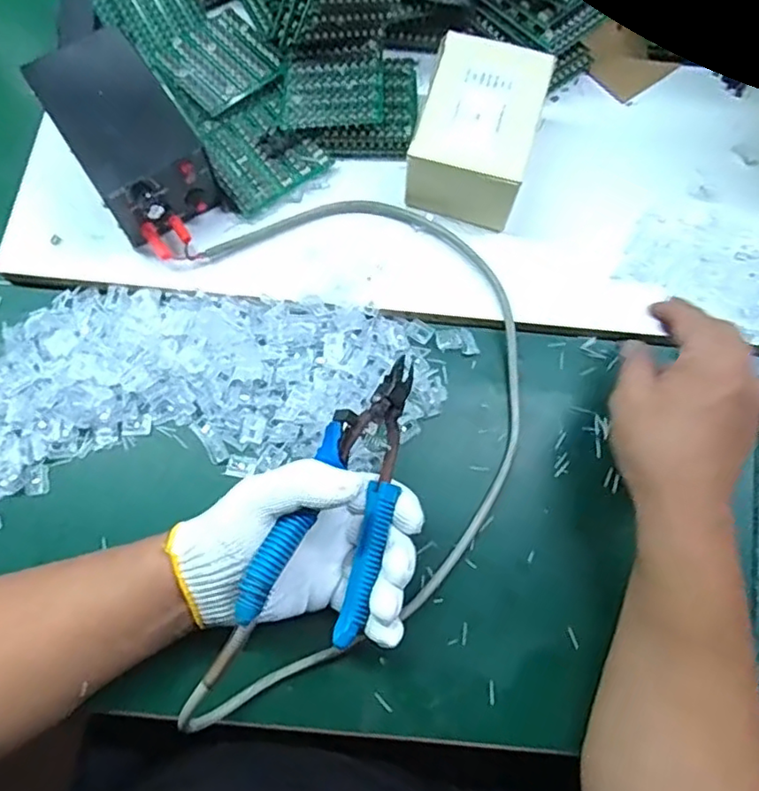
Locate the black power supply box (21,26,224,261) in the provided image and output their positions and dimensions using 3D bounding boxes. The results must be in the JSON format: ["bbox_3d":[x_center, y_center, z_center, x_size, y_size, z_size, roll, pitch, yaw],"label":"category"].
[{"bbox_3d":[-0.190,-0.193,0.466,0.080,0.069,0.164,-33,77,-11],"label":"black power supply box"}]

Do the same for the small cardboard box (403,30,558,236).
[{"bbox_3d":[0.077,-0.208,0.490,0.084,0.066,0.123,15,73,3],"label":"small cardboard box"}]

